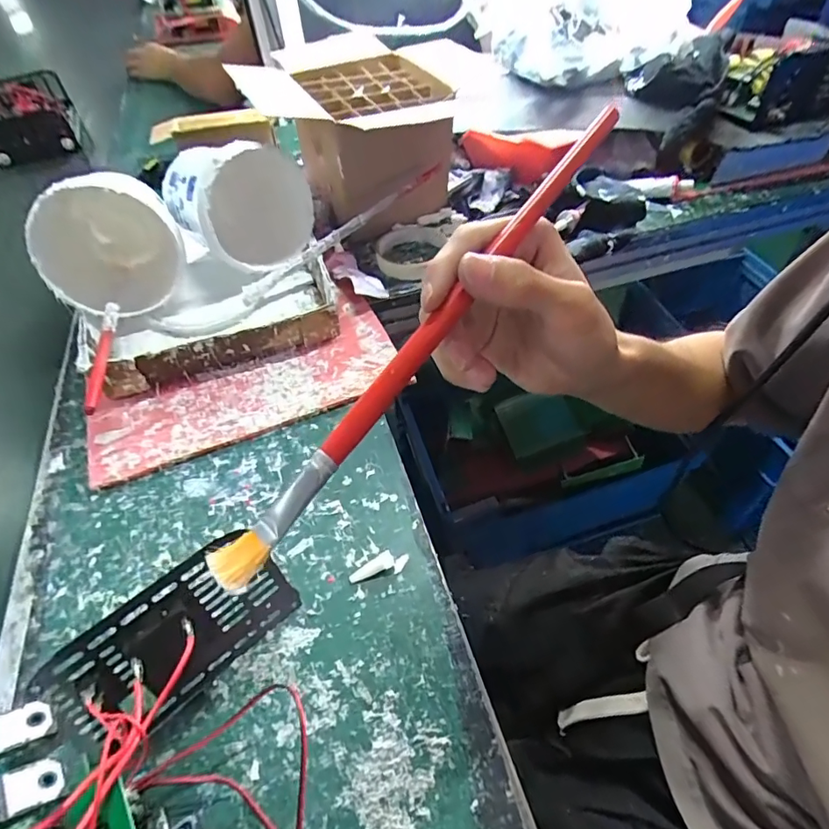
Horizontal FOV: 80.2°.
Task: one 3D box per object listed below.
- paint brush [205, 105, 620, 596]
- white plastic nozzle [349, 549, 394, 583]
[{"bbox_3d":[0.013,-0.041,0.202,0.014,0.009,0.258,32,74,25],"label":"paint brush"},{"bbox_3d":[-0.030,0.105,0.340,0.032,0.007,0.012,-18,52,-13],"label":"white plastic nozzle"}]

